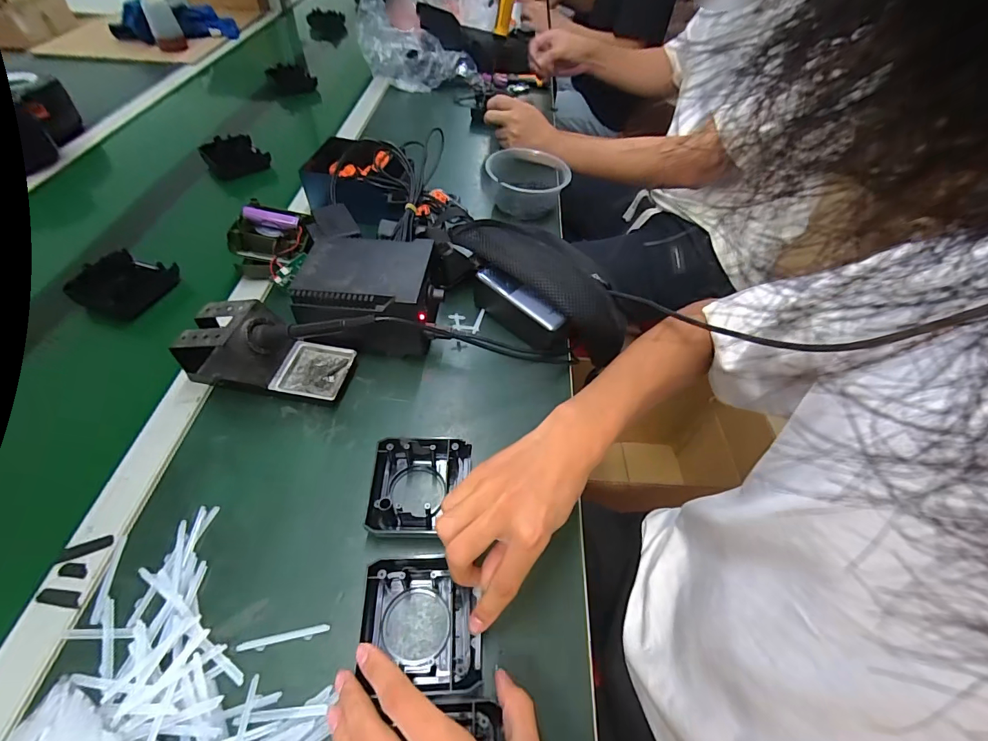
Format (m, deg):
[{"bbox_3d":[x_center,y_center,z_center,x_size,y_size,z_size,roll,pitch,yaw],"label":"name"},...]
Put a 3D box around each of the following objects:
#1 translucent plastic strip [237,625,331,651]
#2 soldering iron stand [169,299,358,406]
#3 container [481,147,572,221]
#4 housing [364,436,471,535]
[{"bbox_3d":[-0.160,0.204,0.327,0.065,0.004,0.008,-7,52,-10],"label":"translucent plastic strip"},{"bbox_3d":[-0.240,-0.021,0.454,0.163,0.076,0.067,9,51,3],"label":"soldering iron stand"},{"bbox_3d":[0.053,-0.309,0.715,0.135,0.065,0.139,0,51,-4],"label":"container"},{"bbox_3d":[-0.067,0.103,0.395,0.088,0.033,0.081,0,51,-4],"label":"housing"}]

